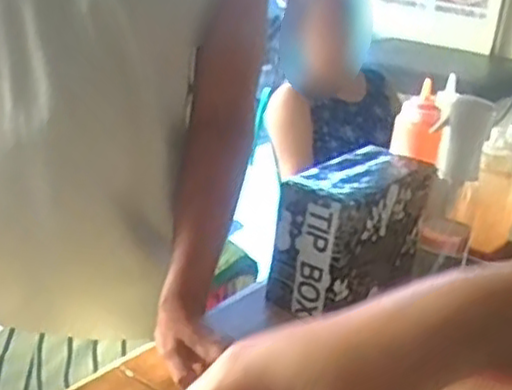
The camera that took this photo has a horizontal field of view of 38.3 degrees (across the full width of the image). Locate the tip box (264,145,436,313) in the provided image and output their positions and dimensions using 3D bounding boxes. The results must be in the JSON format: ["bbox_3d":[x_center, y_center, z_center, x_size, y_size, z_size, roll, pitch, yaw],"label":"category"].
[{"bbox_3d":[0.132,0.048,0.999,0.115,0.170,0.242,20,26,31],"label":"tip box"}]

